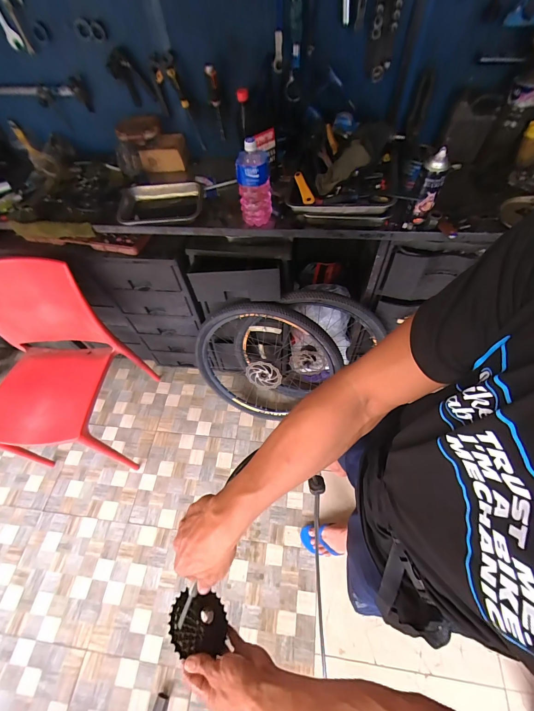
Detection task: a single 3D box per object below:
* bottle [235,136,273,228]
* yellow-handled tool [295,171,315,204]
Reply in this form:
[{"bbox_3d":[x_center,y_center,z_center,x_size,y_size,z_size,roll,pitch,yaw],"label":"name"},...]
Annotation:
[{"bbox_3d":[-0.035,-0.476,0.833,0.089,0.211,0.097,-7,57,0],"label":"bottle"},{"bbox_3d":[0.101,-0.462,0.825,0.032,0.017,0.120,-14,70,-5],"label":"yellow-handled tool"}]

